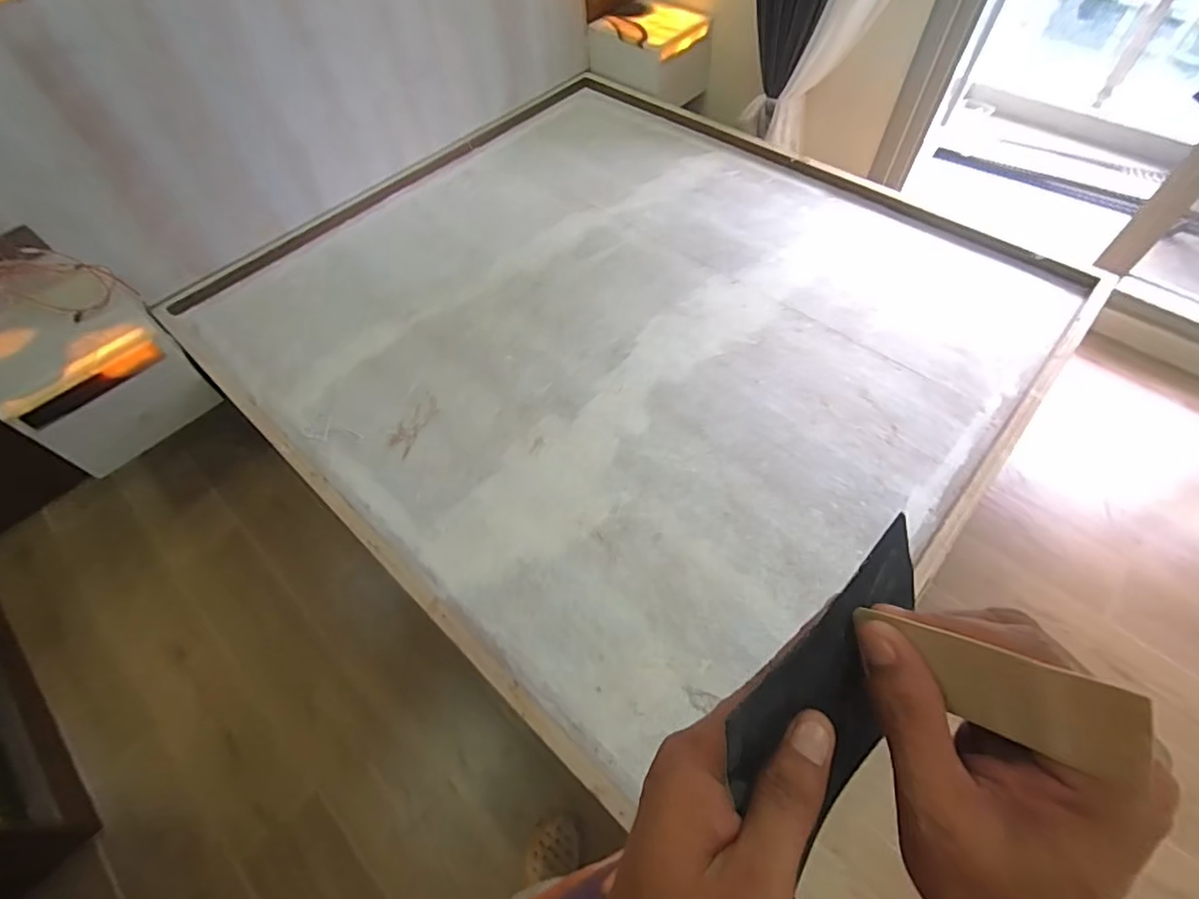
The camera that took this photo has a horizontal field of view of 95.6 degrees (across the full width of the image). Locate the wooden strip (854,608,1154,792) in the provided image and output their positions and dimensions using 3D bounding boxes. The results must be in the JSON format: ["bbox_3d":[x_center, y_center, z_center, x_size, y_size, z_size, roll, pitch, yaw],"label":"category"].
[{"bbox_3d":[0.133,0.082,0.188,0.004,0.034,0.082,-24,17,-30],"label":"wooden strip"}]

